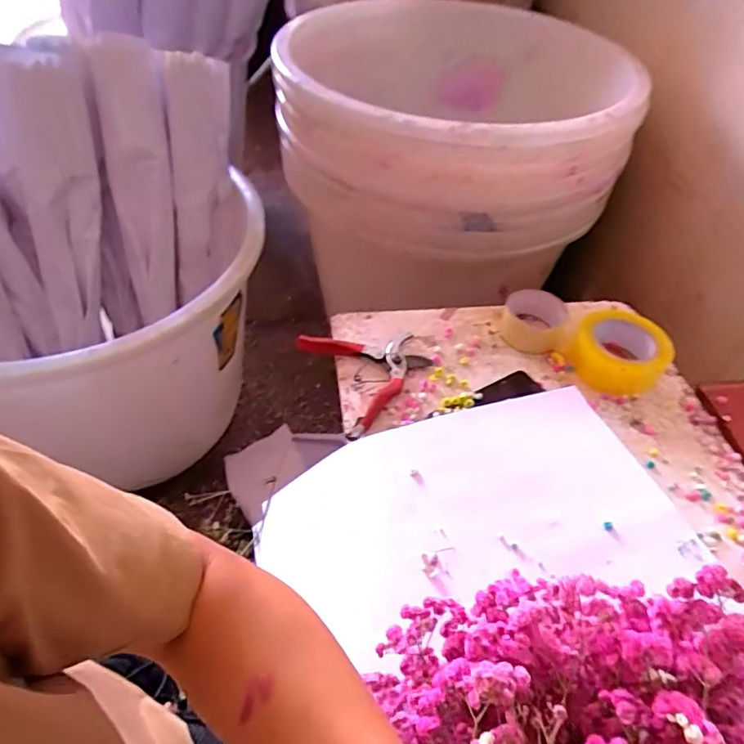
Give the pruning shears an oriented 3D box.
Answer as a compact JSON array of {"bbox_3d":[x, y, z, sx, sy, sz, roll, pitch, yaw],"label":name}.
[{"bbox_3d":[0.006,-0.004,0.706,0.150,0.018,0.177,-17,52,-19],"label":"pruning shears"}]

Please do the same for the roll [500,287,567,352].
[{"bbox_3d":[0.231,-0.075,0.775,0.090,0.039,0.094,17,49,10],"label":"roll"}]

